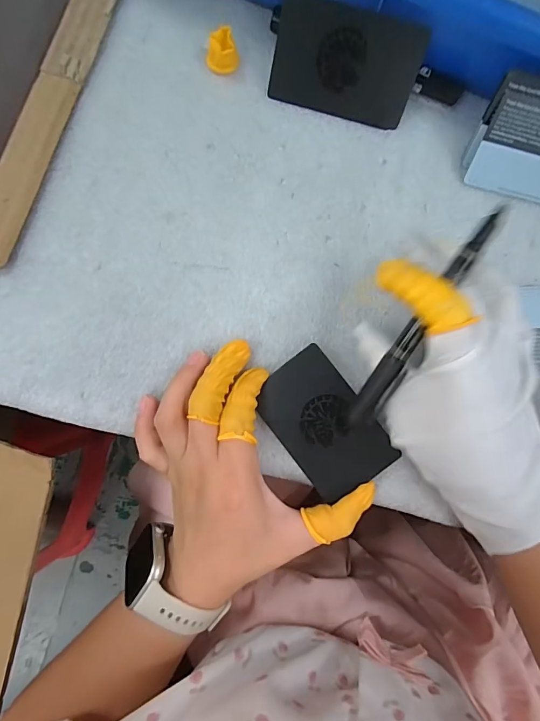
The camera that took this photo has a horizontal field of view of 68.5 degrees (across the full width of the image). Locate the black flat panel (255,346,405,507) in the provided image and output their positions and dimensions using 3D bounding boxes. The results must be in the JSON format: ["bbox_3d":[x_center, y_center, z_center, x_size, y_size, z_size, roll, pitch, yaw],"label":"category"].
[{"bbox_3d":[0.032,0.038,0.239,0.053,0.004,0.083,-37,84,1],"label":"black flat panel"}]

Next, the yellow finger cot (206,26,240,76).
[{"bbox_3d":[-0.030,-0.196,0.252,0.020,0.017,0.017,2,86,-5],"label":"yellow finger cot"}]

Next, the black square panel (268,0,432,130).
[{"bbox_3d":[0.047,-0.184,0.247,0.089,0.004,0.054,12,130,-3],"label":"black square panel"}]

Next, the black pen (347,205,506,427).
[{"bbox_3d":[0.077,-0.014,0.208,0.015,0.009,0.130,26,113,-3],"label":"black pen"}]

